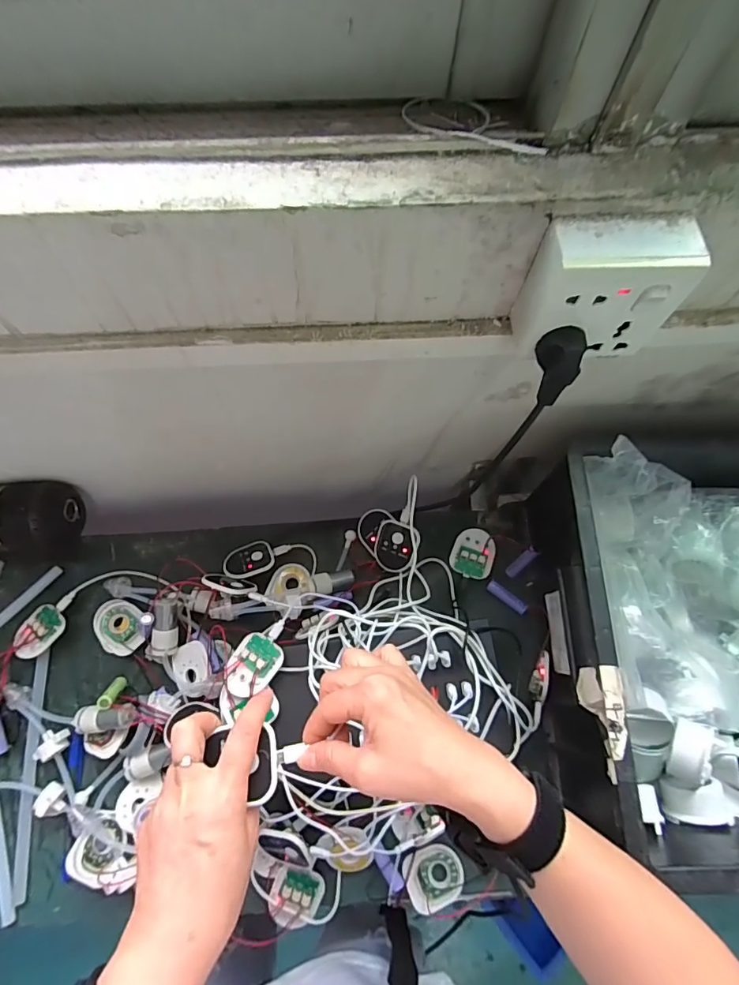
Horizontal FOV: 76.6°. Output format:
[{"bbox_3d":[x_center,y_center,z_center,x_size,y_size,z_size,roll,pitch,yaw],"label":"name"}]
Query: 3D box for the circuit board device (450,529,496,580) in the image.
[{"bbox_3d":[0.125,0.073,0.561,0.049,0.015,0.057,19,70,6],"label":"circuit board device"}]

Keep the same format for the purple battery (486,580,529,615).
[{"bbox_3d":[0.162,0.124,0.549,0.050,0.013,0.012,39,73,13],"label":"purple battery"}]

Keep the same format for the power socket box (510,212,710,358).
[{"bbox_3d":[0.150,-0.131,0.308,0.088,0.080,0.044,-4,69,-3],"label":"power socket box"}]

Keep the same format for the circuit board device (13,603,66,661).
[{"bbox_3d":[-0.379,0.158,0.536,0.047,0.010,0.058,31,72,10],"label":"circuit board device"}]

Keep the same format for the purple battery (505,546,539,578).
[{"bbox_3d":[0.178,0.081,0.546,0.013,0.049,0.011,43,40,14],"label":"purple battery"}]

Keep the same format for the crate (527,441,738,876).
[{"bbox_3d":[0.400,0.131,0.441,0.443,0.148,0.344,-2,69,-2],"label":"crate"}]

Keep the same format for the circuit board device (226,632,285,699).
[{"bbox_3d":[-0.113,0.170,0.459,0.046,0.017,0.057,18,70,6],"label":"circuit board device"}]

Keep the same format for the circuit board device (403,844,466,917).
[{"bbox_3d":[0.064,0.381,0.465,0.057,0.010,0.051,-18,71,-8],"label":"circuit board device"}]

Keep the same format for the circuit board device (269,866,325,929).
[{"bbox_3d":[-0.072,0.401,0.463,0.051,0.010,0.052,6,69,1],"label":"circuit board device"}]

